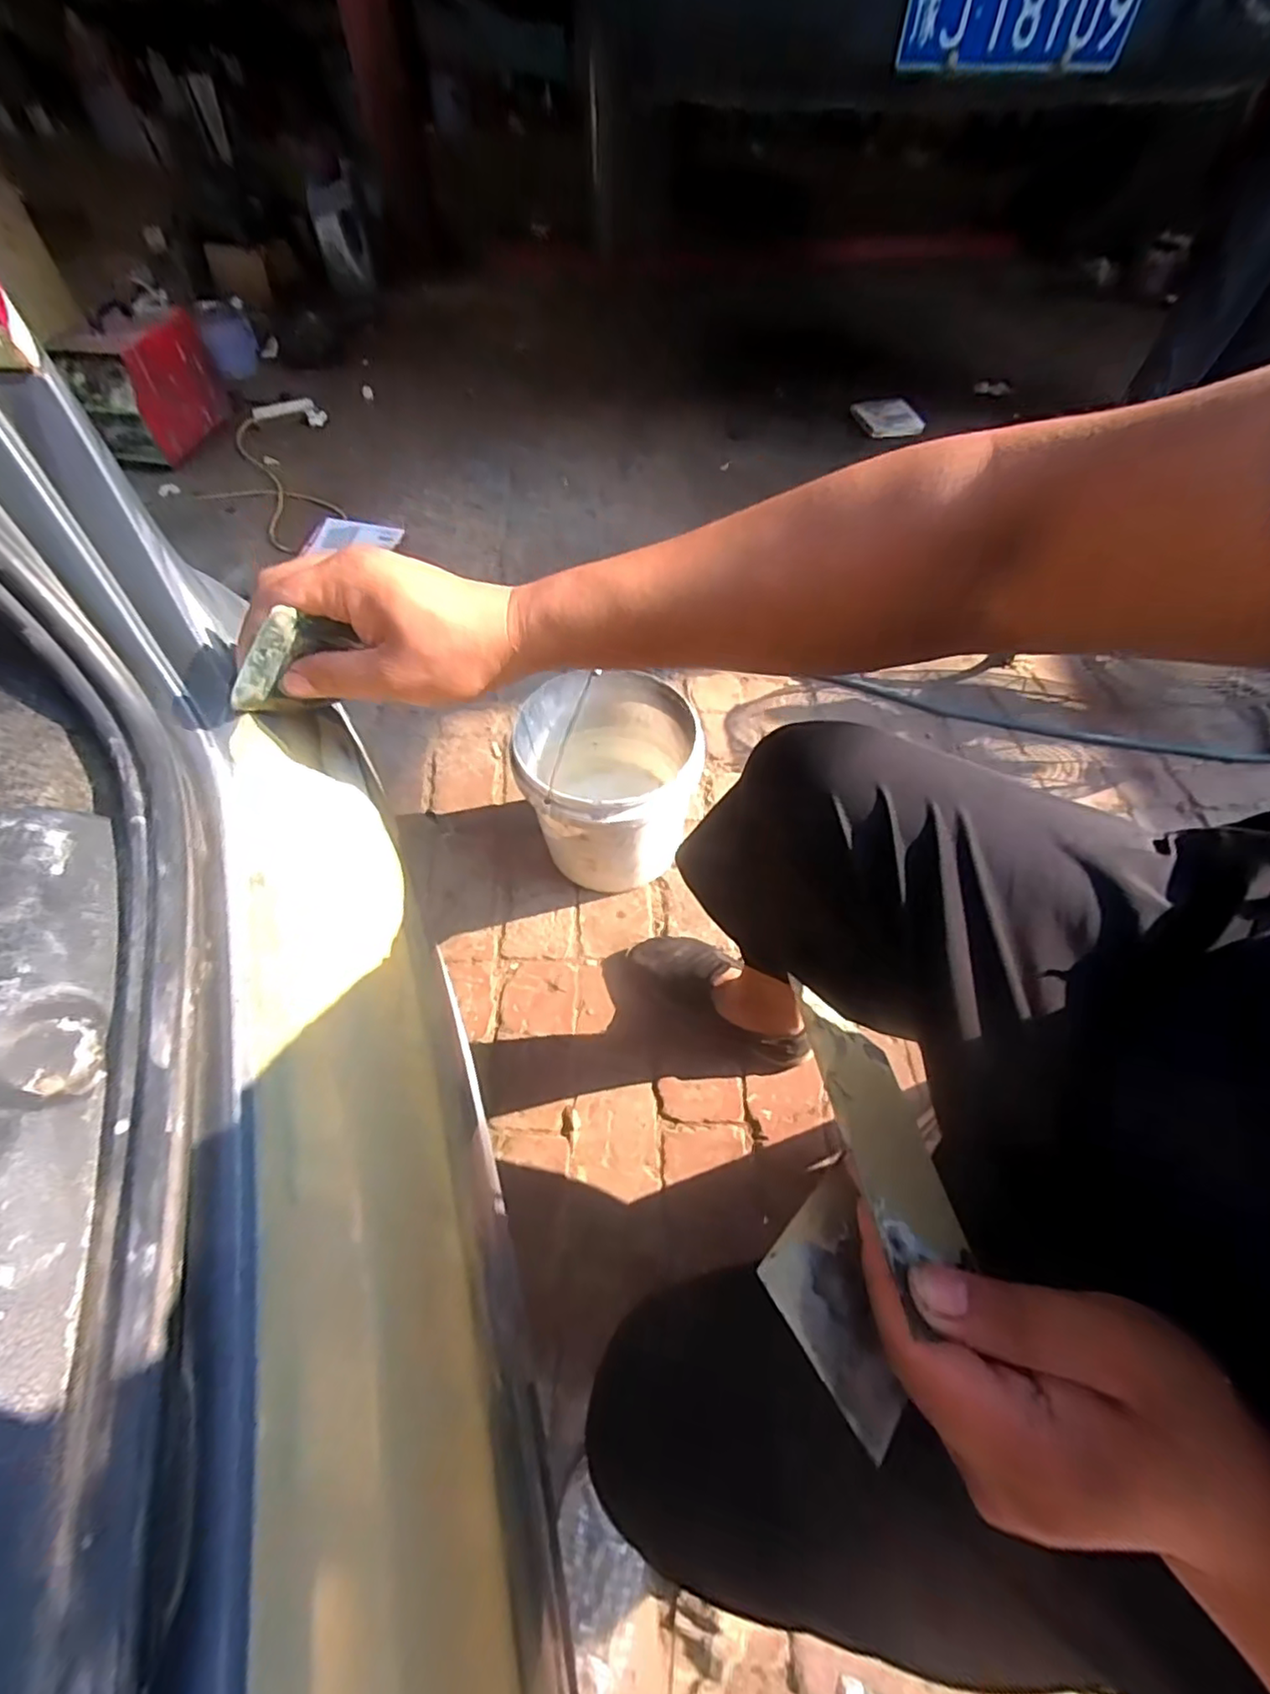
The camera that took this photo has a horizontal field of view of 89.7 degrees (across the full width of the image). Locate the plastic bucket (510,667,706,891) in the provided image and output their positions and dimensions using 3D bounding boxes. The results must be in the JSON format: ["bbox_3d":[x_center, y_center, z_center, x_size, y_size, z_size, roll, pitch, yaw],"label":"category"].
[{"bbox_3d":[-0.043,-0.083,0.992,0.248,0.259,0.255,0,55,-1],"label":"plastic bucket"}]

